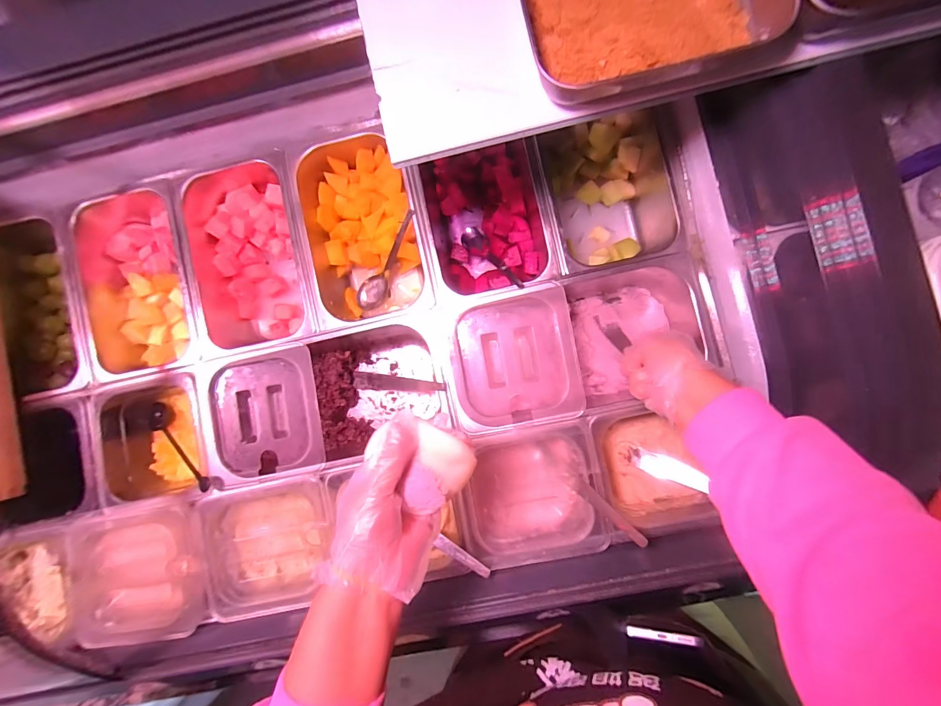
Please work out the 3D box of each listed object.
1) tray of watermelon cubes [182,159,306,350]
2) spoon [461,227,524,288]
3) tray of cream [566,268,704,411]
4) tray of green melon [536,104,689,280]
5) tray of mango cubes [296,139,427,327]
[{"bbox_3d":[-0.313,-0.141,0.585,0.152,0.094,0.256,-14,86,3],"label":"tray of watermelon cubes"},{"bbox_3d":[0.031,-0.132,0.556,0.029,0.038,0.159,-35,47,1],"label":"spoon"},{"bbox_3d":[0.205,-0.030,0.535,0.147,0.090,0.163,-15,86,3],"label":"tray of cream"},{"bbox_3d":[0.185,-0.218,0.551,0.172,0.094,0.210,-11,86,3],"label":"tray of green melon"},{"bbox_3d":[-0.149,-0.173,0.584,0.155,0.098,0.254,-14,86,3],"label":"tray of mango cubes"}]

